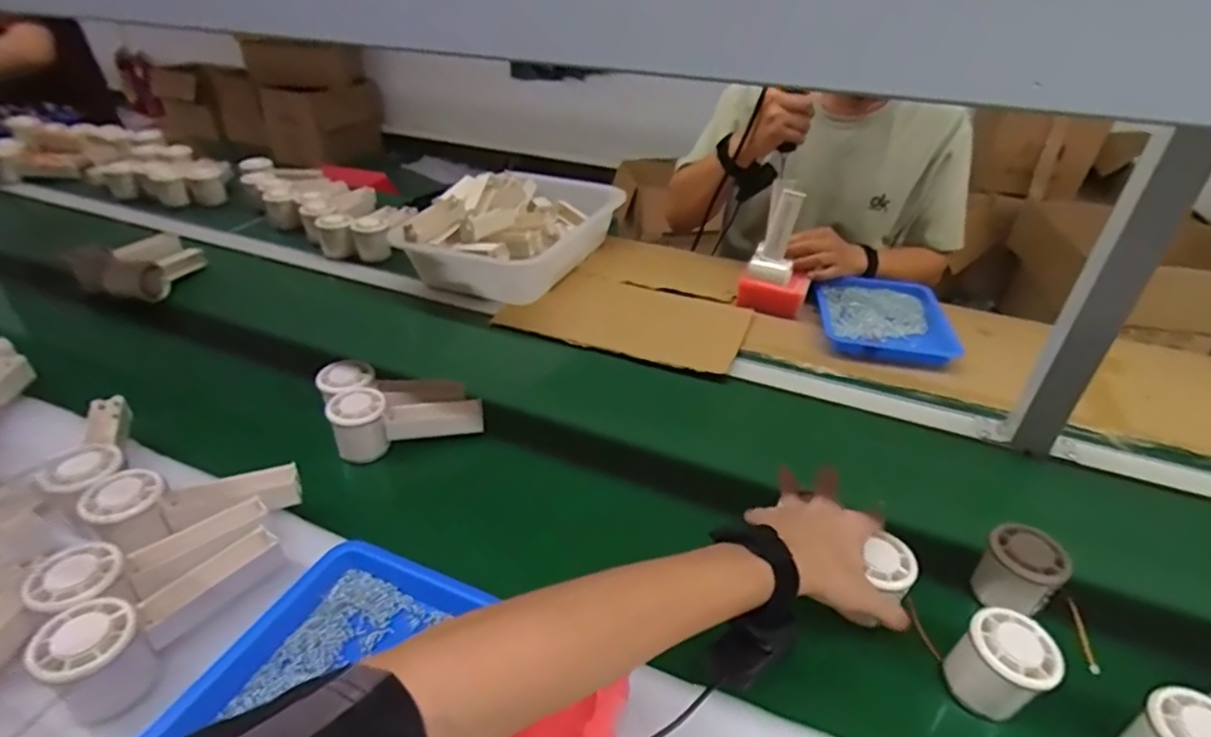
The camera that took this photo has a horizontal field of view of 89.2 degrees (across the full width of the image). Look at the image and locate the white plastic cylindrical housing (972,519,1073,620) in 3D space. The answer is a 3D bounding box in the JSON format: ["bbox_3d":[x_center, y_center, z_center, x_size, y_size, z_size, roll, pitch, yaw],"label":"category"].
[{"bbox_3d":[0.345,0.169,0.512,0.048,0.057,0.055,-28,45,-37],"label":"white plastic cylindrical housing"}]

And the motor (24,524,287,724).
[{"bbox_3d":[-0.319,0.179,0.452,0.055,0.077,0.148,16,36,18],"label":"motor"}]

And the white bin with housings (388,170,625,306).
[{"bbox_3d":[-0.137,-0.242,1.025,0.257,0.114,0.361,14,36,16],"label":"white bin with housings"}]

